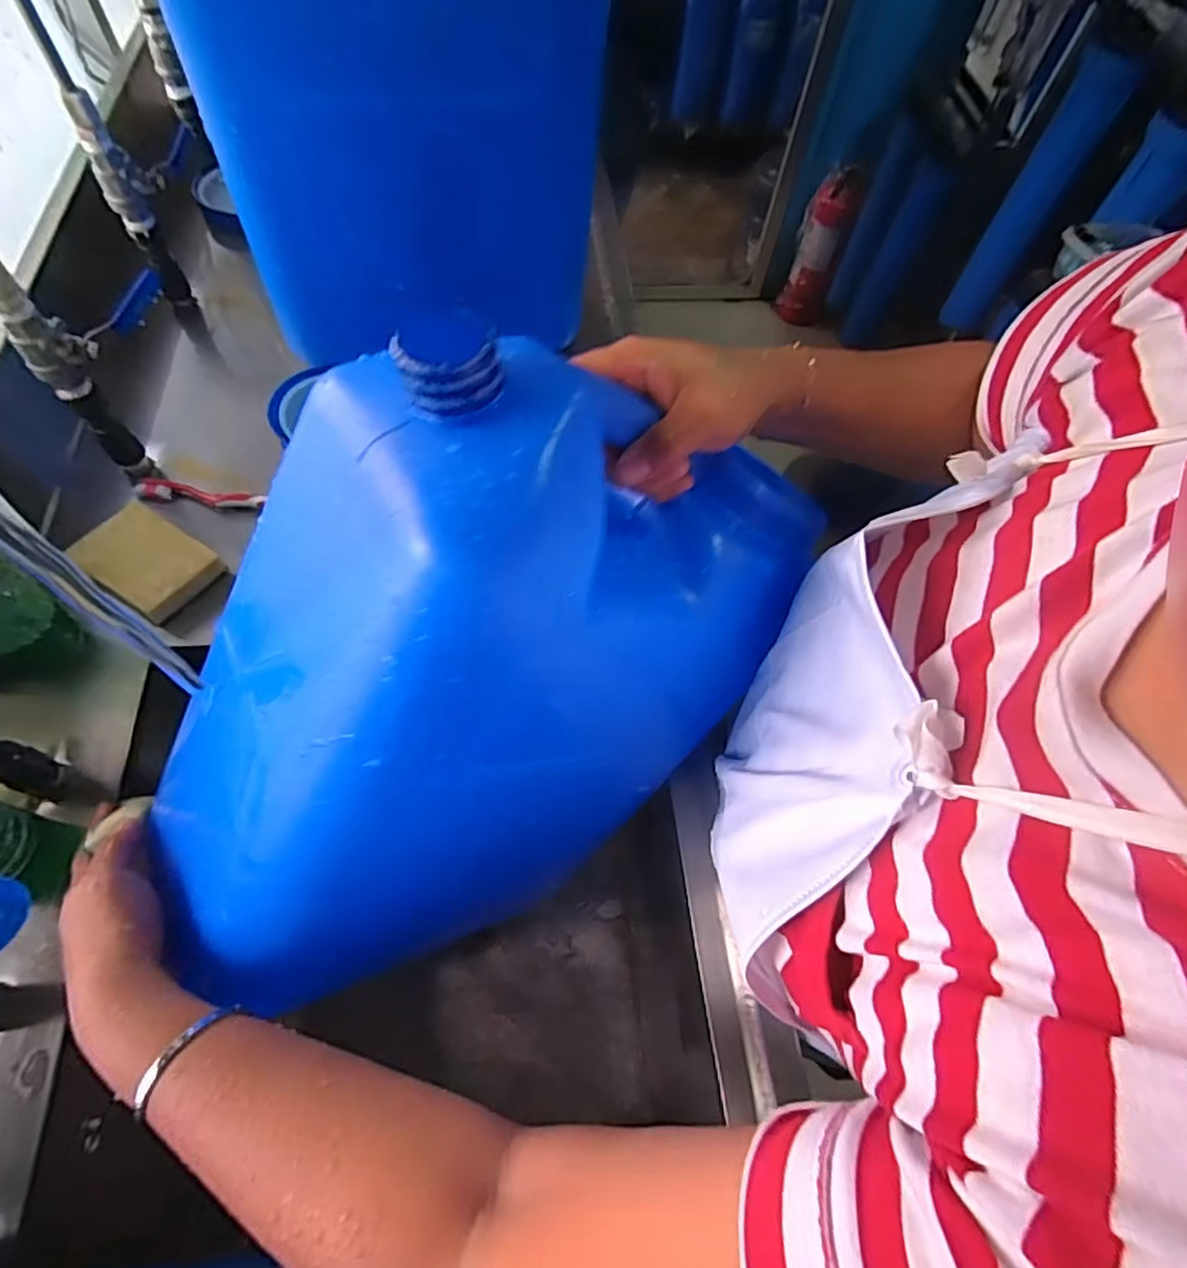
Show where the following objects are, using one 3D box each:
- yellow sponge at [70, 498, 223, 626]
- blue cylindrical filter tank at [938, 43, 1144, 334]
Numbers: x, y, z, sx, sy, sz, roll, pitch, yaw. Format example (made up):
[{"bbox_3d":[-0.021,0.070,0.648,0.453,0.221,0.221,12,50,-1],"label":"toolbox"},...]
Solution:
[{"bbox_3d":[-0.390,-0.064,0.553,0.095,0.033,0.073,32,65,12],"label":"yellow sponge"},{"bbox_3d":[0.889,-0.873,1.289,0.108,0.489,0.093,34,65,13],"label":"blue cylindrical filter tank"}]

